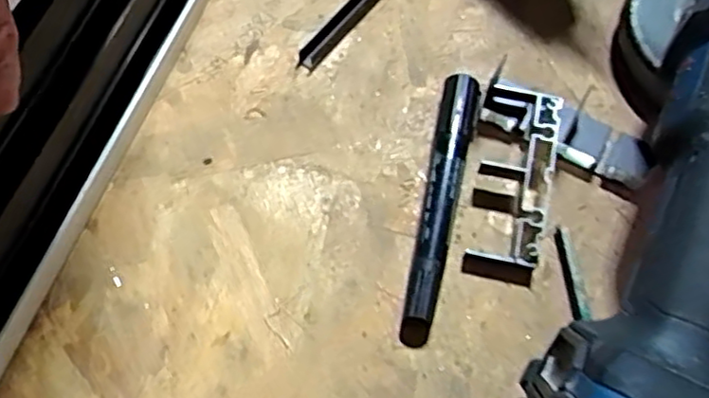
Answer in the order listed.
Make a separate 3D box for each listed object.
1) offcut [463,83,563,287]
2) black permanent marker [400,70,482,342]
[{"bbox_3d":[0.081,-0.010,0.345,0.036,0.026,0.102,11,62,4],"label":"offcut"},{"bbox_3d":[0.044,0.001,0.343,0.019,0.017,0.146,12,62,4],"label":"black permanent marker"}]

